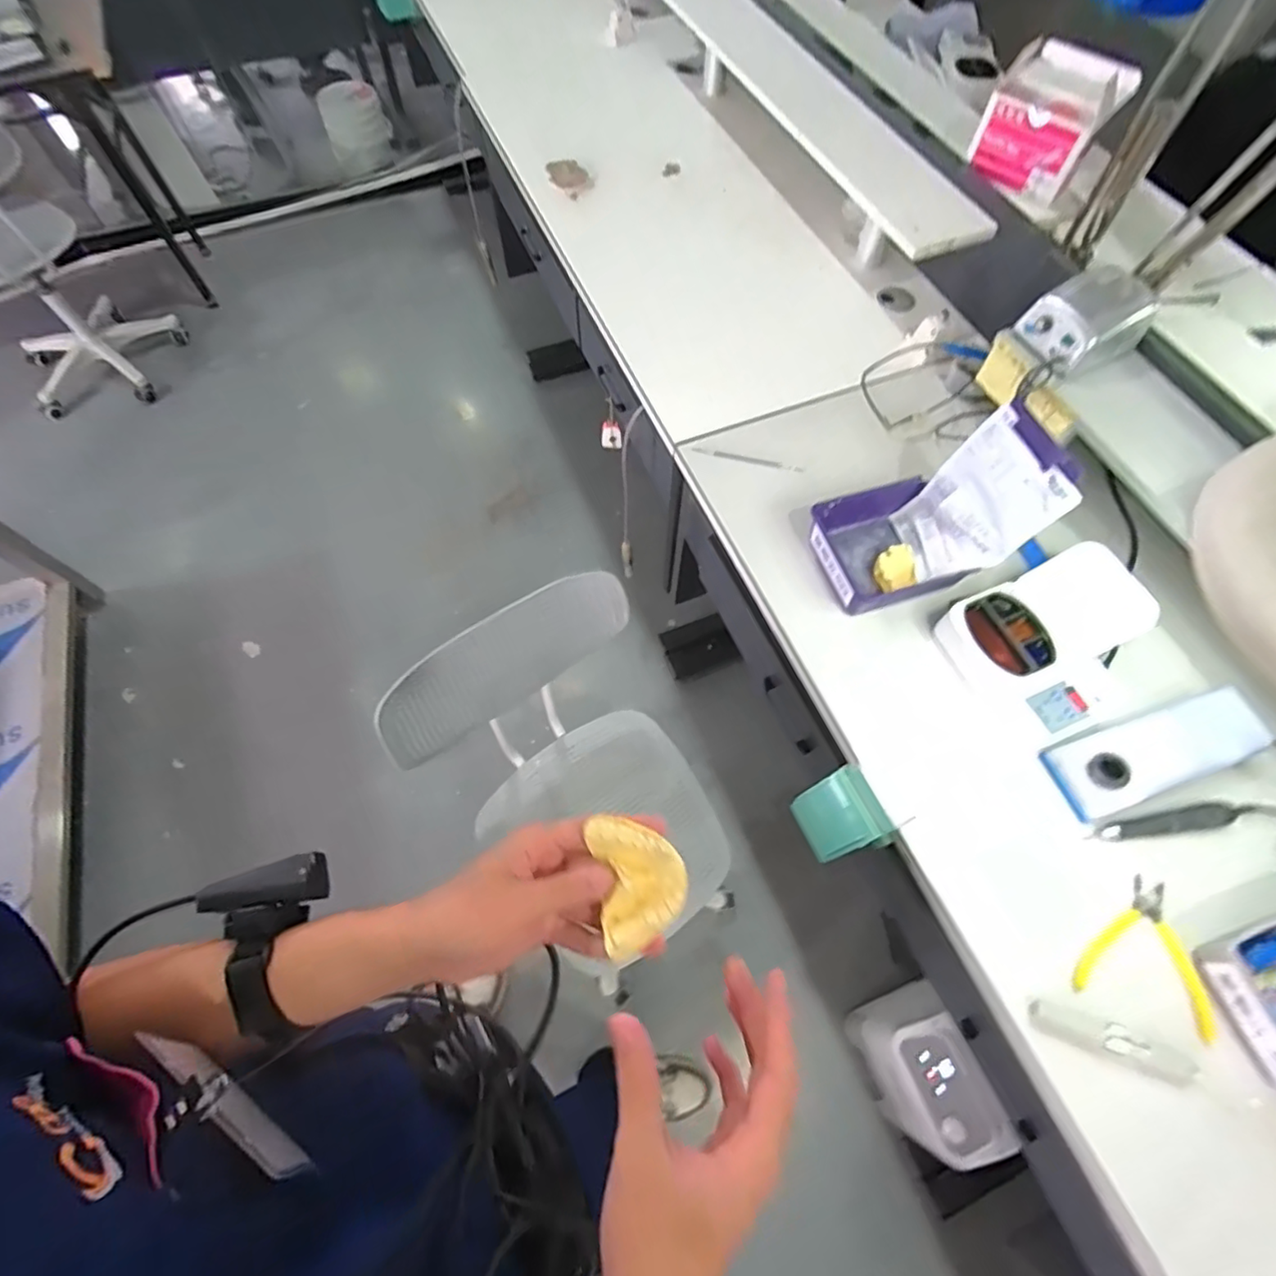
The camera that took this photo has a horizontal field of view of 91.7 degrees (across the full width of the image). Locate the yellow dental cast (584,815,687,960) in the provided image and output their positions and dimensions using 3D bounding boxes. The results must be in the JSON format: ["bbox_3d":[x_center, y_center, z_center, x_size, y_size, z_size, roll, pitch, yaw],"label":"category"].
[{"bbox_3d":[0.002,0.138,0.356,0.048,0.021,0.066,-11,65,-6],"label":"yellow dental cast"}]

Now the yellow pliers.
[{"bbox_3d":[0.524,0.316,0.637,0.123,0.010,0.133,22,66,10],"label":"yellow pliers"}]

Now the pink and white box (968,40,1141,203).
[{"bbox_3d":[0.649,-0.816,0.967,0.167,0.121,0.213,37,69,16],"label":"pink and white box"}]

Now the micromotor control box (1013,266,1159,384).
[{"bbox_3d":[0.593,-0.415,0.812,0.149,0.078,0.104,-23,66,-11],"label":"micromotor control box"}]

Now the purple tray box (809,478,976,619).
[{"bbox_3d":[0.327,-0.122,0.823,0.167,0.055,0.158,-12,65,-6],"label":"purple tray box"}]

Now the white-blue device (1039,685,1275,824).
[{"bbox_3d":[0.593,0.129,0.706,0.223,0.075,0.090,-17,65,-9],"label":"white-blue device"}]

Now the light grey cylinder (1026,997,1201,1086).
[{"bbox_3d":[0.470,0.399,0.610,0.155,0.024,0.027,19,65,8],"label":"light grey cylinder"}]

